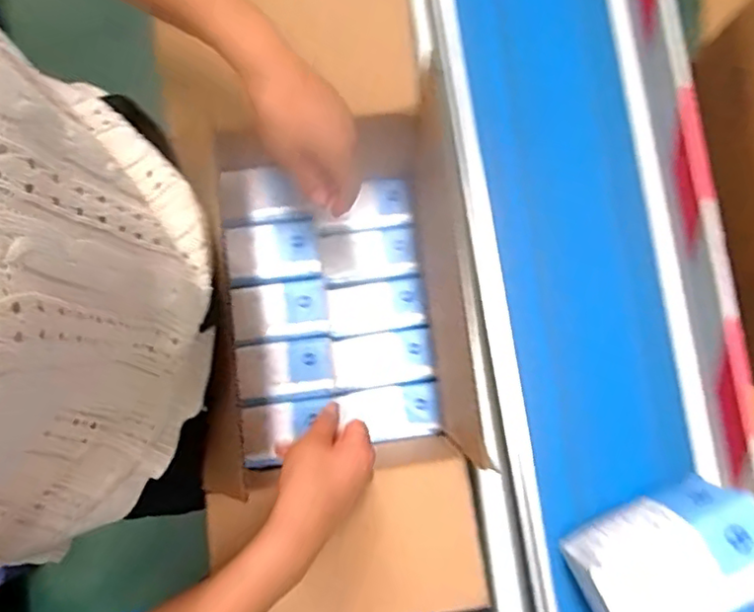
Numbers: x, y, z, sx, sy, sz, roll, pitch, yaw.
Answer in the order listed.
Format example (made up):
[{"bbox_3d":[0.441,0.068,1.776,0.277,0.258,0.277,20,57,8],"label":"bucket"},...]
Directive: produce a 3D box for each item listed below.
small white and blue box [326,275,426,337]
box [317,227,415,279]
[{"bbox_3d":[-0.002,0.001,0.774,0.117,0.046,0.062,-5,76,-2],"label":"small white and blue box"},{"bbox_3d":[-0.010,-0.064,0.783,0.114,0.031,0.056,-2,91,6],"label":"box"}]

